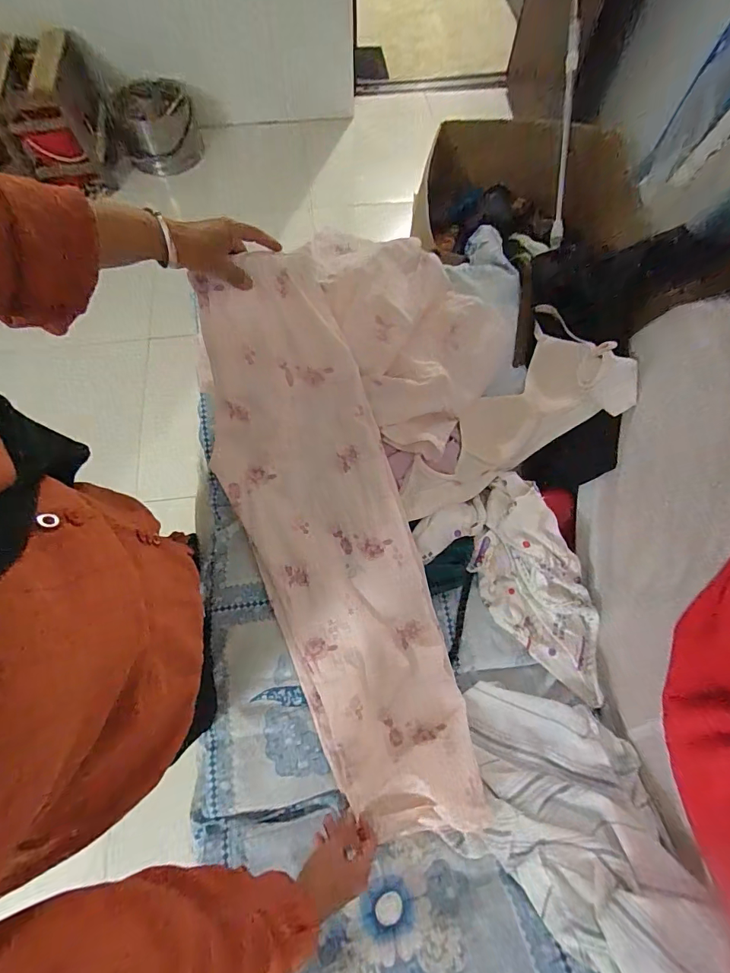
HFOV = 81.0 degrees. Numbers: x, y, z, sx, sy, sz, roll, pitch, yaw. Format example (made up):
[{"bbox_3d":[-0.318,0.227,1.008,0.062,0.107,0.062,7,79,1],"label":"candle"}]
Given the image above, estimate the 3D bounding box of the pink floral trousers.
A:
[{"bbox_3d":[-0.049,0.067,0.602,0.241,0.164,0.749,-18,87,-7],"label":"pink floral trousers"}]

